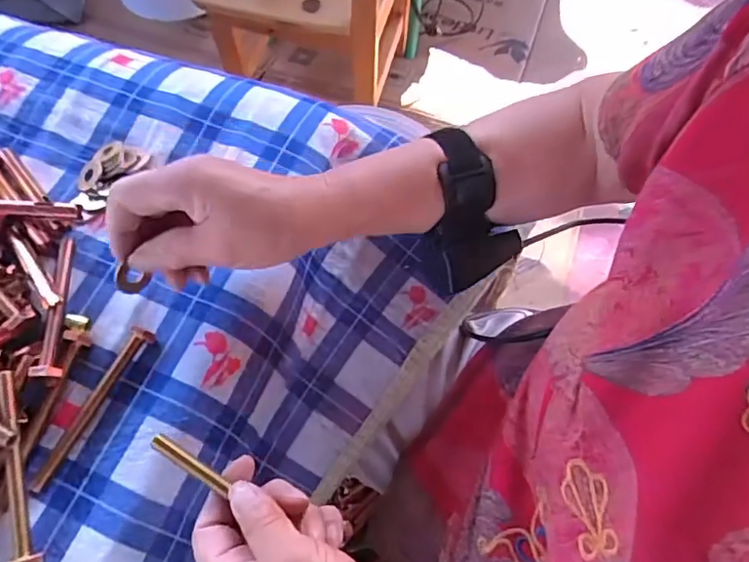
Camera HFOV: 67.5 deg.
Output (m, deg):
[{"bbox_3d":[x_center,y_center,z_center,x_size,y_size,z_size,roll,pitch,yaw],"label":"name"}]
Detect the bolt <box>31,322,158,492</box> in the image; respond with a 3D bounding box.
[{"bbox_3d":[-0.166,0.071,0.327,0.012,0.014,0.102,27,65,13],"label":"bolt"}]

